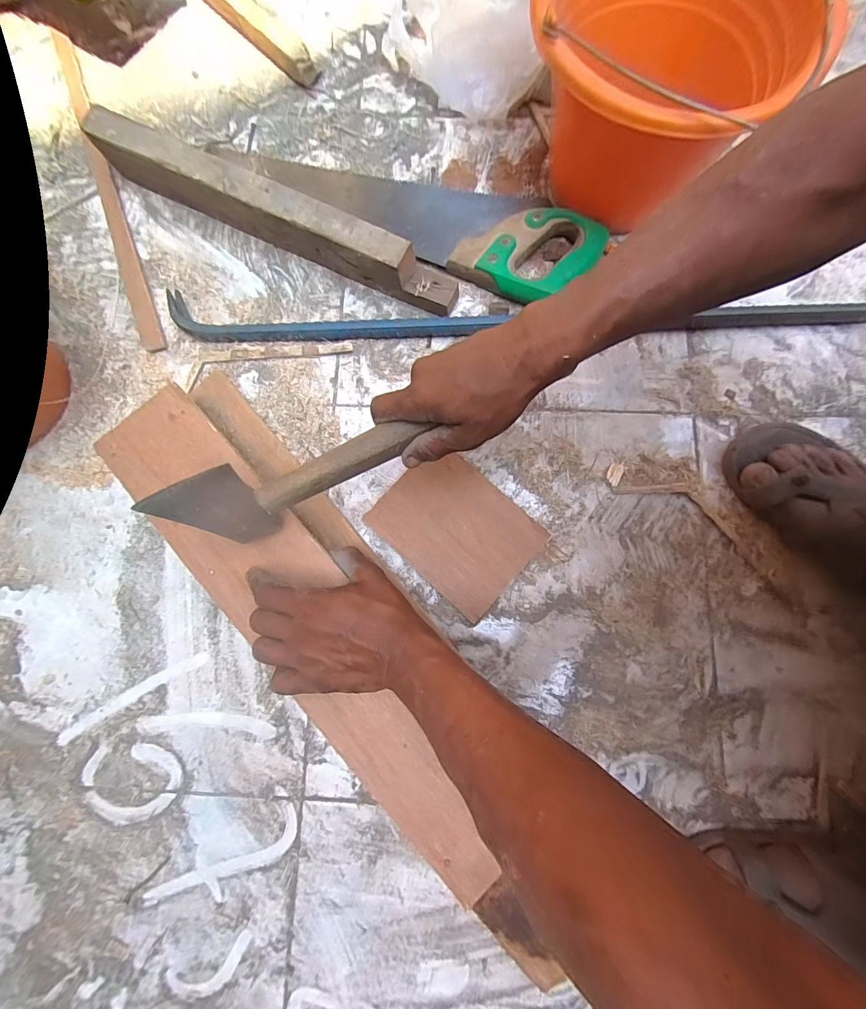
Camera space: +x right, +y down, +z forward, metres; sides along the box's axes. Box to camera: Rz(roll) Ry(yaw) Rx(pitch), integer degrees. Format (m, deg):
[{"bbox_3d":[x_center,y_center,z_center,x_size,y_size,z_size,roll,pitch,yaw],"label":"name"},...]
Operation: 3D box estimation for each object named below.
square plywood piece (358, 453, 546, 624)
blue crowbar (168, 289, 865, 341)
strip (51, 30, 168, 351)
[{"bbox_3d":[0.024,0.025,0.416,0.155,0.016,0.119,41,83,7],"label":"square plywood piece"},{"bbox_3d":[0.098,-0.212,0.450,0.787,0.030,0.053,0,80,0],"label":"blue crowbar"},{"bbox_3d":[-0.412,-0.406,0.500,0.026,0.013,0.493,-21,80,-3],"label":"strip"}]

